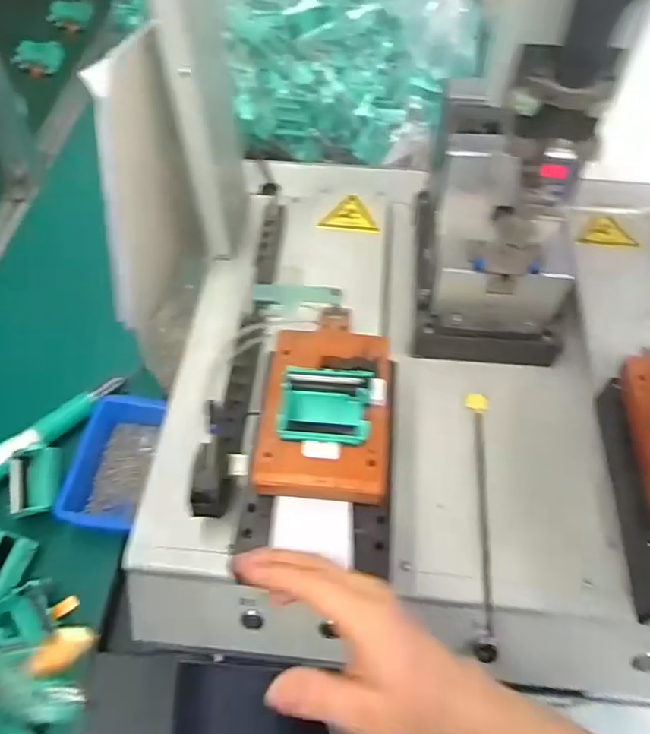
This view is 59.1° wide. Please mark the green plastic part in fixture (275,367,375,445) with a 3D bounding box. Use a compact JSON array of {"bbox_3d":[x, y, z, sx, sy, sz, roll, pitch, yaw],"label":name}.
[{"bbox_3d":[0.000,0.031,0.455,0.070,0.019,0.058,4,56,2],"label":"green plastic part in fixture"}]

